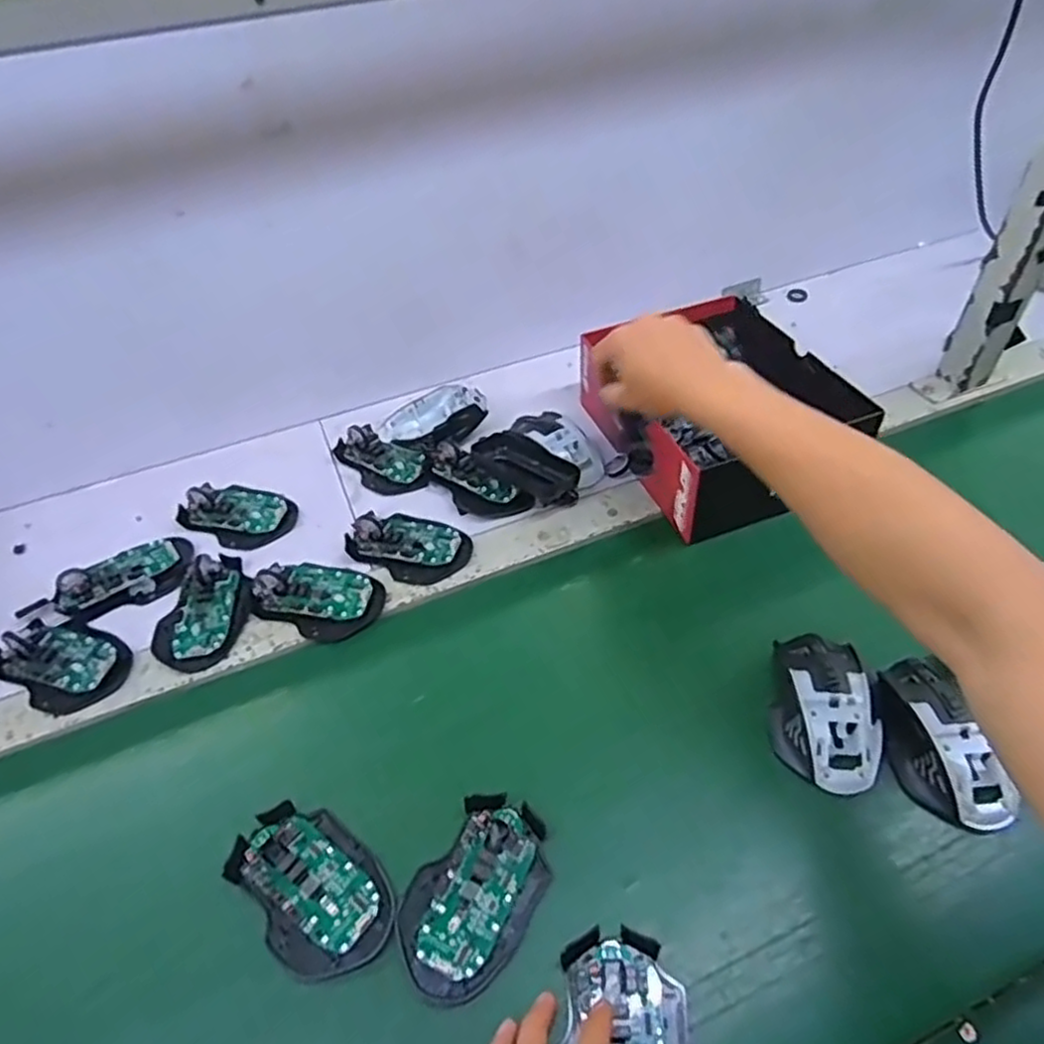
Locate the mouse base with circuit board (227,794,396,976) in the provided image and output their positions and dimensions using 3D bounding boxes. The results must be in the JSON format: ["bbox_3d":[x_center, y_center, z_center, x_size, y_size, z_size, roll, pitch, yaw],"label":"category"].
[{"bbox_3d":[-0.134,0.231,0.442,0.071,0.015,0.114,-37,56,-26],"label":"mouse base with circuit board"}]

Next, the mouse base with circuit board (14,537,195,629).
[{"bbox_3d":[-0.369,0.049,0.618,0.140,0.028,0.058,-36,55,-26],"label":"mouse base with circuit board"}]

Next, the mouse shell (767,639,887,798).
[{"bbox_3d":[0.215,0.129,0.490,0.069,0.033,0.107,9,49,11],"label":"mouse shell"}]

